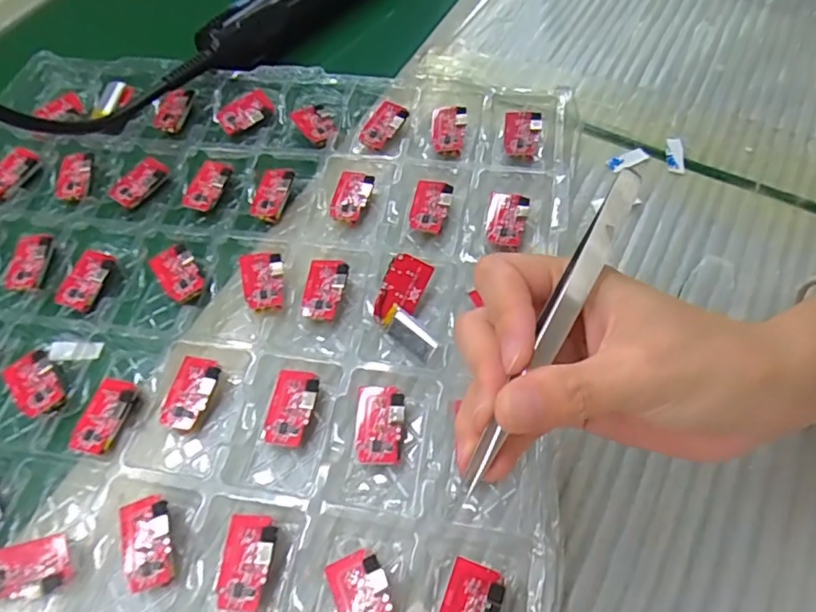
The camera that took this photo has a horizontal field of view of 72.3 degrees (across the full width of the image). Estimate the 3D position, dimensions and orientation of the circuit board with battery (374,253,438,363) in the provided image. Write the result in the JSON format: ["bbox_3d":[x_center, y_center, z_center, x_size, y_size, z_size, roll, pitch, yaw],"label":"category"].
[{"bbox_3d":[-0.002,0.001,0.285,0.031,0.010,0.054,-9,69,17],"label":"circuit board with battery"}]

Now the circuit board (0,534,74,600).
[{"bbox_3d":[-0.156,0.110,0.231,0.034,0.010,0.021,-15,61,-8],"label":"circuit board"}]

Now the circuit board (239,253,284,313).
[{"bbox_3d":[-0.077,-0.012,0.297,0.021,0.007,0.035,-11,60,-6],"label":"circuit board"}]

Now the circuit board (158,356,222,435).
[{"bbox_3d":[-0.103,0.042,0.269,0.021,0.011,0.036,10,61,7],"label":"circuit board"}]

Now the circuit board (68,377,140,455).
[{"bbox_3d":[-0.142,0.052,0.263,0.020,0.004,0.035,16,66,5],"label":"circuit board"}]

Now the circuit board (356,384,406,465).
[{"bbox_3d":[-0.013,0.054,0.258,0.021,0.011,0.036,1,60,2],"label":"circuit board"}]

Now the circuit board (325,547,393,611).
[{"bbox_3d":[-0.017,0.115,0.219,0.022,0.004,0.036,-29,59,-2],"label":"circuit board"}]

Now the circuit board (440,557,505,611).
[{"bbox_3d":[0.024,0.118,0.216,0.021,0.005,0.035,15,62,18],"label":"circuit board"}]

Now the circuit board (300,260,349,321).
[{"bbox_3d":[-0.044,-0.009,0.293,0.022,0.004,0.034,3,64,19],"label":"circuit board"}]

